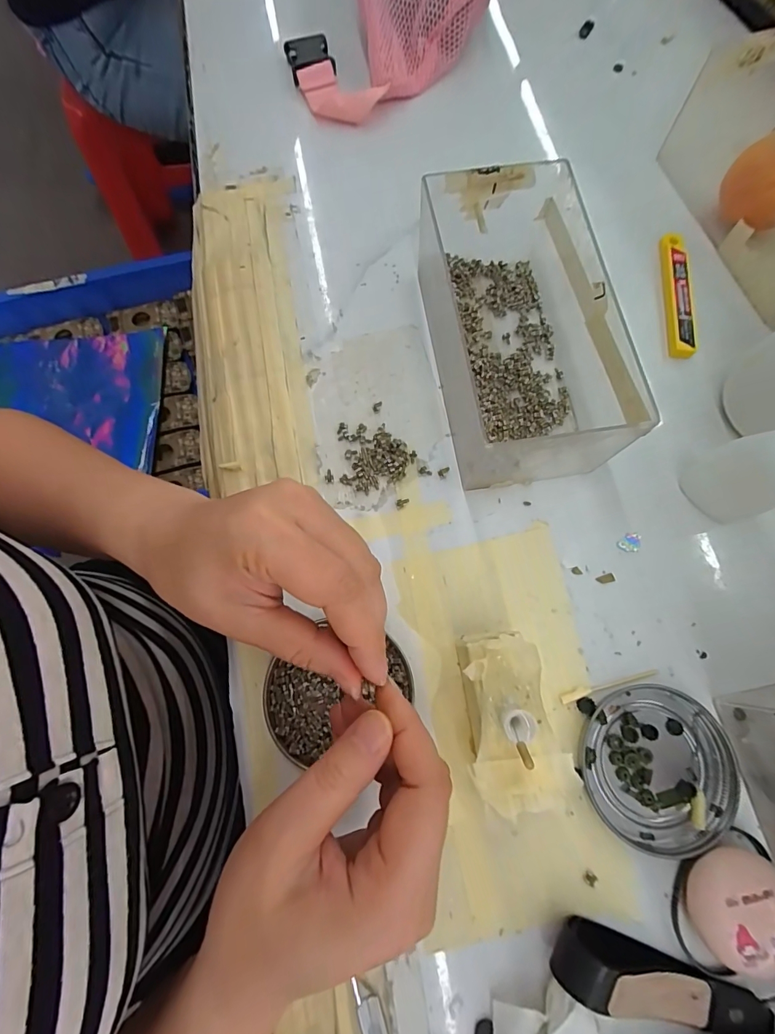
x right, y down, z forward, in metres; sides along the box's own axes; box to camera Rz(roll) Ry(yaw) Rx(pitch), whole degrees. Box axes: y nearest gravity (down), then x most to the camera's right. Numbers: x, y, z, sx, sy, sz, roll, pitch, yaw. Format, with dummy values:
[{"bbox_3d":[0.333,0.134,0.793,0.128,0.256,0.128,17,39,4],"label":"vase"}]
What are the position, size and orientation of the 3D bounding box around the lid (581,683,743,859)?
[{"bbox_3d":[0.144,0.133,0.232,0.076,0.009,0.075,0,74,1],"label":"lid"}]

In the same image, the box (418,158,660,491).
[{"bbox_3d":[0.078,-0.117,0.272,0.090,0.069,0.183,-7,74,-1],"label":"box"}]

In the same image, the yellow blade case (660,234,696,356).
[{"bbox_3d":[0.207,-0.160,0.314,0.019,0.008,0.100,4,74,2],"label":"yellow blade case"}]

